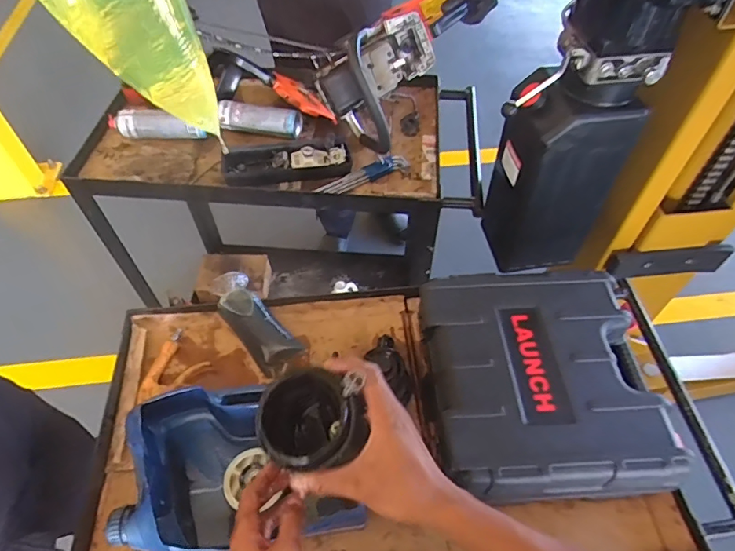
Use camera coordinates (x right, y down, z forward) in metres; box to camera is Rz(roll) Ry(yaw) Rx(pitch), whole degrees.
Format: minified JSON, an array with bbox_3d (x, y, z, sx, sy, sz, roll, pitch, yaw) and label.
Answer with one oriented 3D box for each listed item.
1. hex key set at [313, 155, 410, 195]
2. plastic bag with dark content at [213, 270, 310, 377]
[{"bbox_3d":[-0.013,-0.221,1.087,0.231,0.023,0.057,-26,57,-18],"label":"hex key set"},{"bbox_3d":[-0.196,0.074,0.834,0.074,0.058,0.222,-35,61,-23],"label":"plastic bag with dark content"}]

